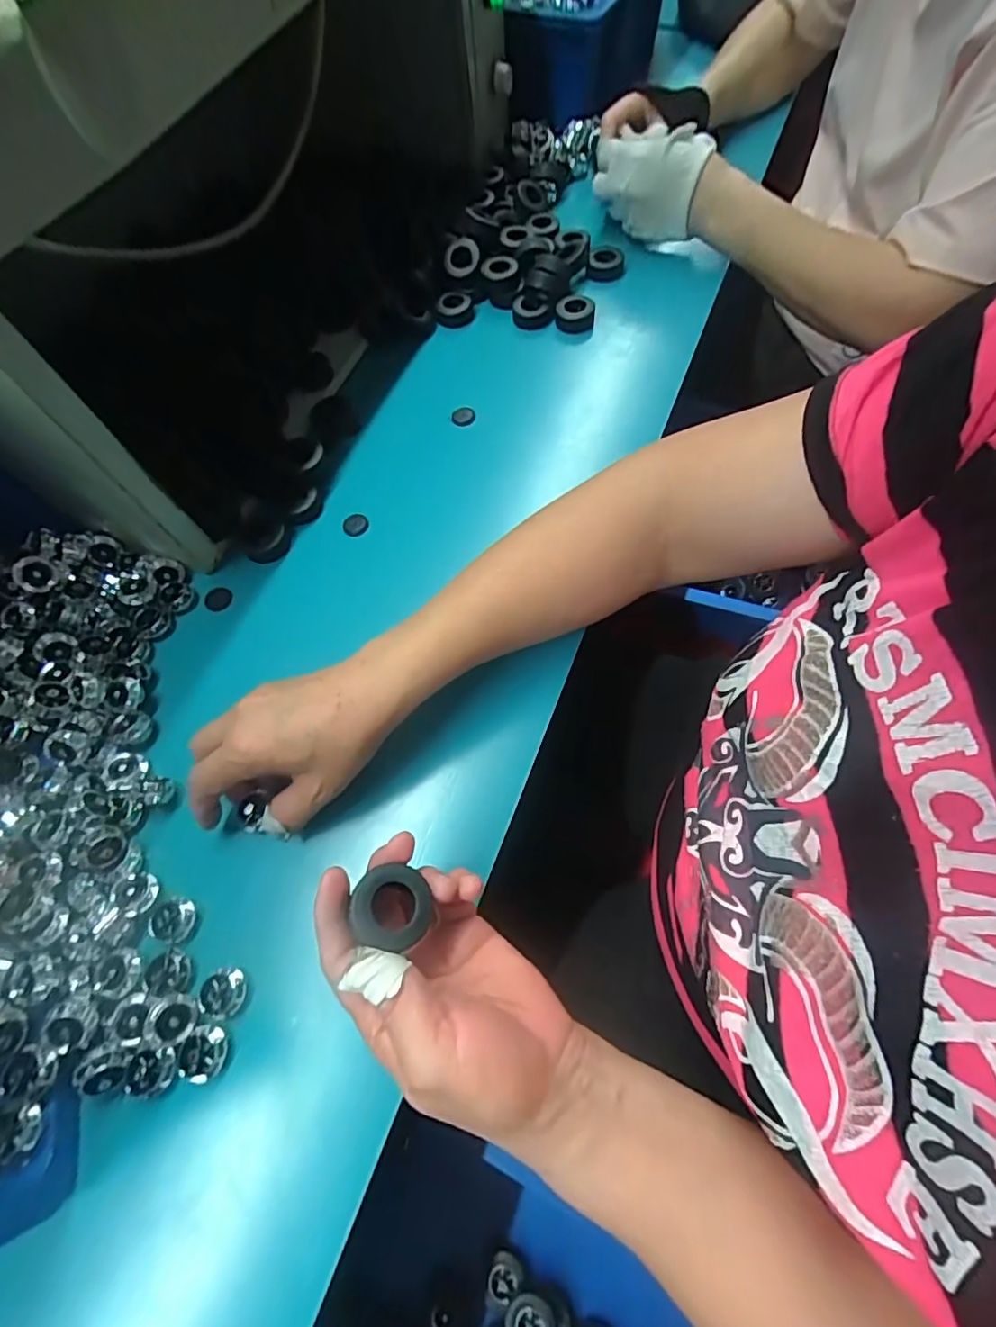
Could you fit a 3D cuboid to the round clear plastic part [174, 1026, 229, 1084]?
[{"bbox_3d":[-0.158,0.210,0.291,0.022,0.010,0.024,-1,66,2],"label":"round clear plastic part"}]

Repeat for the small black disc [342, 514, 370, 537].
[{"bbox_3d":[-0.118,-0.115,0.453,0.021,0.007,0.019,-30,68,-10],"label":"small black disc"}]

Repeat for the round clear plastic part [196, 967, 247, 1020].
[{"bbox_3d":[-0.155,0.186,0.306,0.024,0.010,0.023,-1,66,2],"label":"round clear plastic part"}]

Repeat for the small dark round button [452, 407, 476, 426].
[{"bbox_3d":[-0.031,-0.225,0.493,0.022,0.005,0.018,-3,66,1],"label":"small dark round button"}]

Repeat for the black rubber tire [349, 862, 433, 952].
[{"bbox_3d":[-0.049,0.113,0.250,0.034,0.014,0.031,14,54,-14],"label":"black rubber tire"}]

